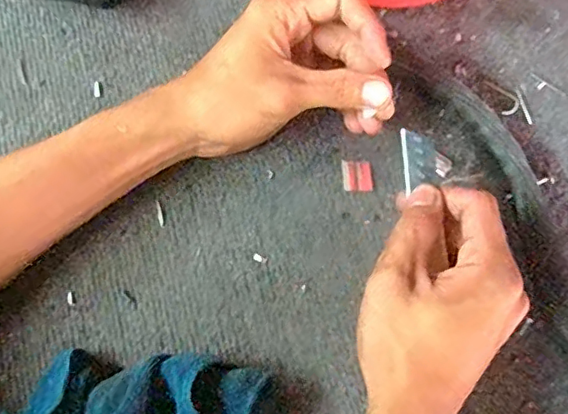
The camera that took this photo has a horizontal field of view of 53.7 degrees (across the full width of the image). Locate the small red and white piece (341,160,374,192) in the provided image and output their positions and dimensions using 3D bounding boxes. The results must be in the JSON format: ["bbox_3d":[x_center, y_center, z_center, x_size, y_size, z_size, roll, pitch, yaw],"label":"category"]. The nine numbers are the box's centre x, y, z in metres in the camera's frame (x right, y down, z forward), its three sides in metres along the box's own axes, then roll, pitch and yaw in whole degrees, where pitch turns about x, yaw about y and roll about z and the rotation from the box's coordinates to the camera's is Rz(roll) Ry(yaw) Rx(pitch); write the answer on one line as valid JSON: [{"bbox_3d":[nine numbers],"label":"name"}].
[{"bbox_3d":[0.047,-0.020,0.361,0.019,0.004,0.020,-5,75,0],"label":"small red and white piece"}]

